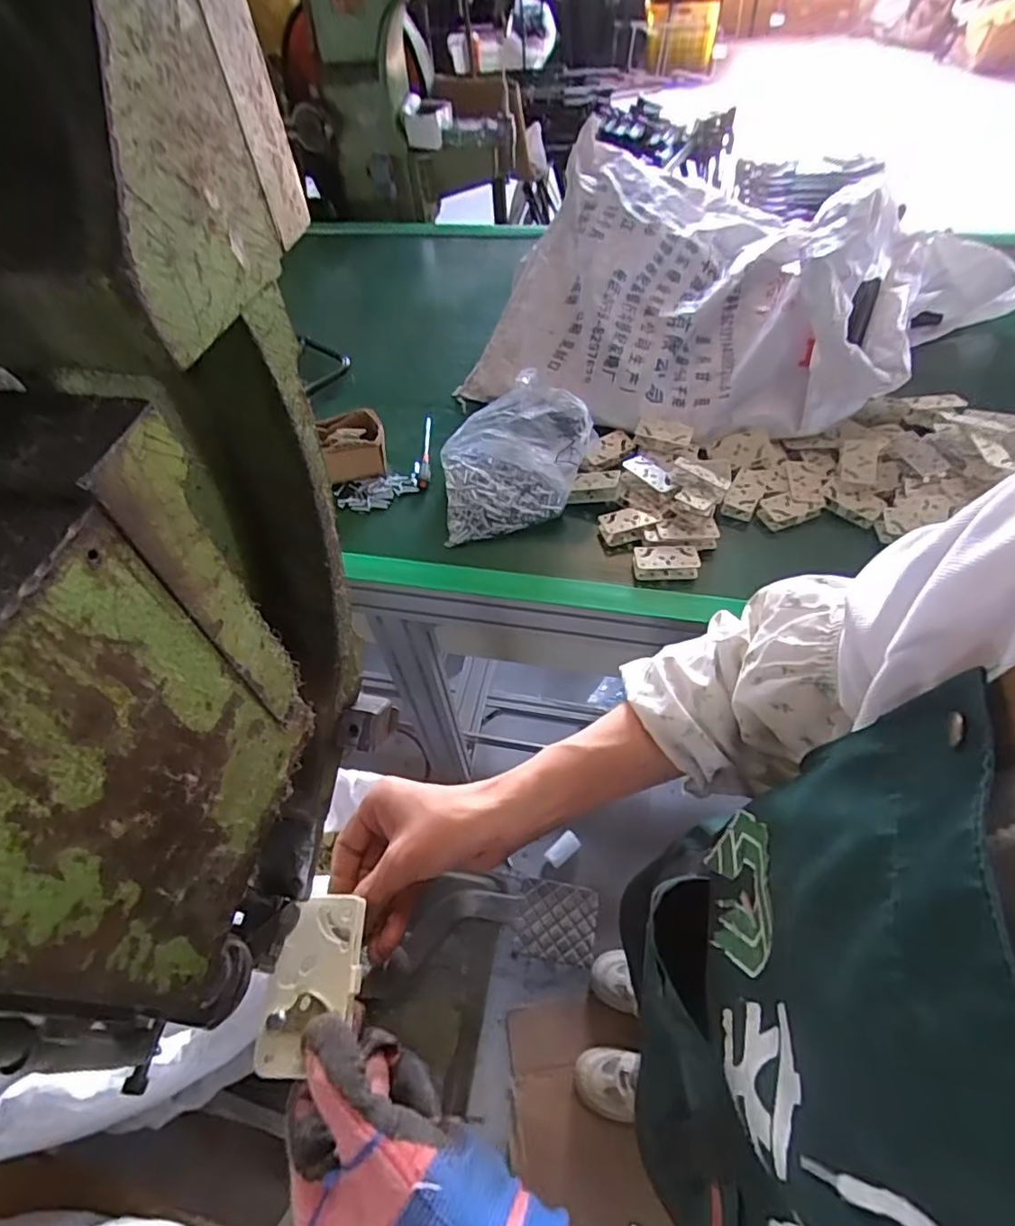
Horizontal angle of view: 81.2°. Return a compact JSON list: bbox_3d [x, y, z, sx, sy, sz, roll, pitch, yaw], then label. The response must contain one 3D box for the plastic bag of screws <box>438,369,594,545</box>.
[{"bbox_3d":[0.007,-0.225,0.829,0.205,0.106,0.207,-8,54,-2],"label":"plastic bag of screws"}]

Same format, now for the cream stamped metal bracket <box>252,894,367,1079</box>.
[{"bbox_3d":[-0.099,0.188,0.301,0.042,0.012,0.077,2,54,6],"label":"cream stamped metal bracket"}]

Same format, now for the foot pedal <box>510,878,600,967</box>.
[{"bbox_3d":[0.096,0.592,1.137,0.149,0.042,0.137,7,55,9],"label":"foot pedal"}]

